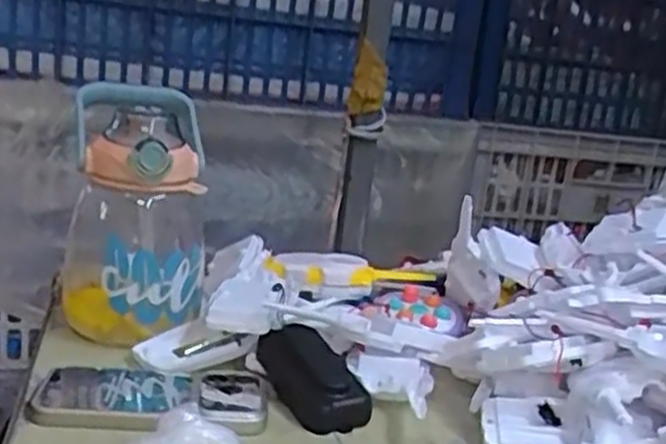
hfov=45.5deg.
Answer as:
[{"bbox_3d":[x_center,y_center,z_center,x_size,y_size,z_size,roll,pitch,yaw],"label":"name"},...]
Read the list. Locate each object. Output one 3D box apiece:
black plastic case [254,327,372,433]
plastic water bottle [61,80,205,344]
[{"bbox_3d":[-0.013,0.112,0.572,0.050,0.039,0.101,0,14,-31],"label":"black plastic case"},{"bbox_3d":[-0.161,-0.008,0.656,0.105,0.192,0.116,4,12,-13],"label":"plastic water bottle"}]

